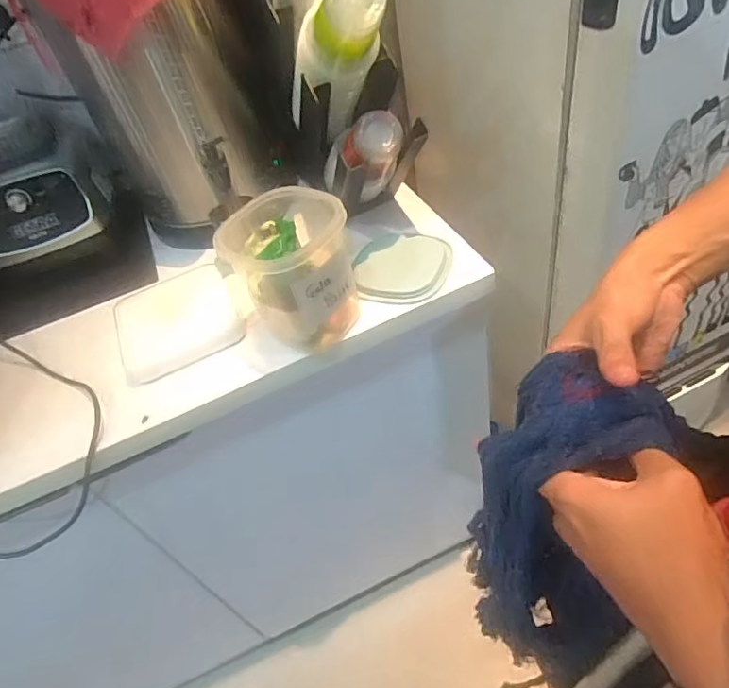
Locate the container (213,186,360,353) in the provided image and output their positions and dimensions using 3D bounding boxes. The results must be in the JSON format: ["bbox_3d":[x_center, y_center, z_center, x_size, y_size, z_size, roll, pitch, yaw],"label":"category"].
[{"bbox_3d":[-0.083,-0.079,0.652,0.145,0.158,0.139,-16,46,0],"label":"container"}]

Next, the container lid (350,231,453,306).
[{"bbox_3d":[0.052,-0.110,0.741,0.128,0.014,0.145,1,48,15],"label":"container lid"}]

